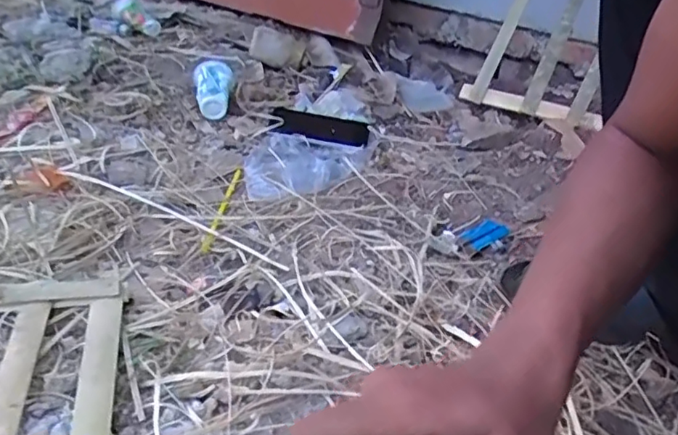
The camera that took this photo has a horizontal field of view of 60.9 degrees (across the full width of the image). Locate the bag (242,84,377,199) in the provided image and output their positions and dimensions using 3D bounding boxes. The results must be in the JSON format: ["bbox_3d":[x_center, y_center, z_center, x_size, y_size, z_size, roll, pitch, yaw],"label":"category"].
[{"bbox_3d":[-0.035,-0.123,0.898,0.162,0.031,0.381,13,33,9],"label":"bag"}]

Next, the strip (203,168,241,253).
[{"bbox_3d":[-0.149,-0.016,0.744,0.009,0.004,0.190,7,33,0],"label":"strip"}]

